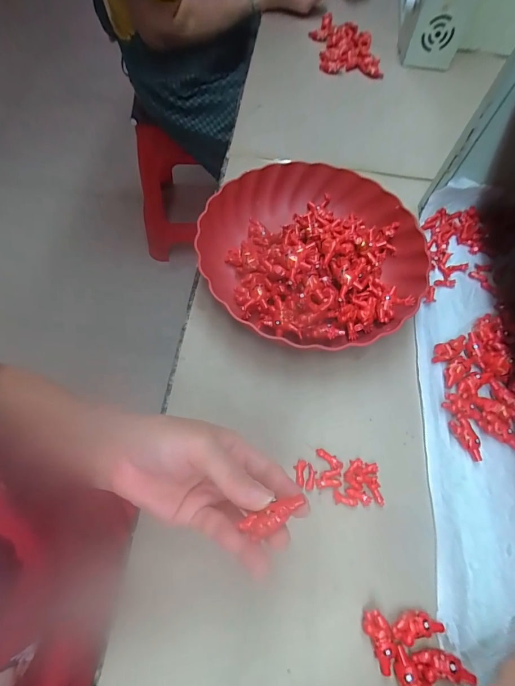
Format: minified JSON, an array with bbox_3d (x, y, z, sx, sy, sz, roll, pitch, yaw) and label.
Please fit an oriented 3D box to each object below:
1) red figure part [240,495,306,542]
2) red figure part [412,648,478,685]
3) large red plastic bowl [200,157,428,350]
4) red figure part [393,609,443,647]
[{"bbox_3d":[0.011,0.105,0.208,0.040,0.007,0.014,-27,69,-4],"label":"red figure part"},{"bbox_3d":[0.136,0.237,0.251,0.042,0.007,0.017,3,65,-1],"label":"red figure part"},{"bbox_3d":[0.062,-0.103,0.380,0.234,0.059,0.229,1,65,-2],"label":"large red plastic bowl"},{"bbox_3d":[0.122,0.216,0.262,0.042,0.009,0.018,-6,60,-9],"label":"red figure part"}]

